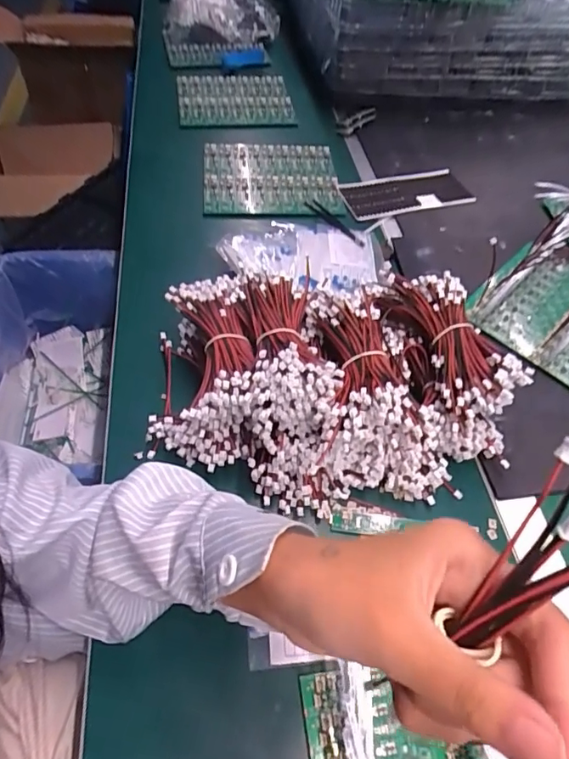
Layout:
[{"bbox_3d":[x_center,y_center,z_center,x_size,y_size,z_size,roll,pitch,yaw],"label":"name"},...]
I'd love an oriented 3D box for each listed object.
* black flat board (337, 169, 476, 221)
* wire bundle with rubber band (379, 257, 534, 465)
[{"bbox_3d":[0.186,-0.286,0.737,0.199,0.009,0.095,-15,60,-11],"label":"black flat board"},{"bbox_3d":[0.163,-0.023,0.474,0.087,0.072,0.200,-12,55,-13],"label":"wire bundle with rubber band"}]

